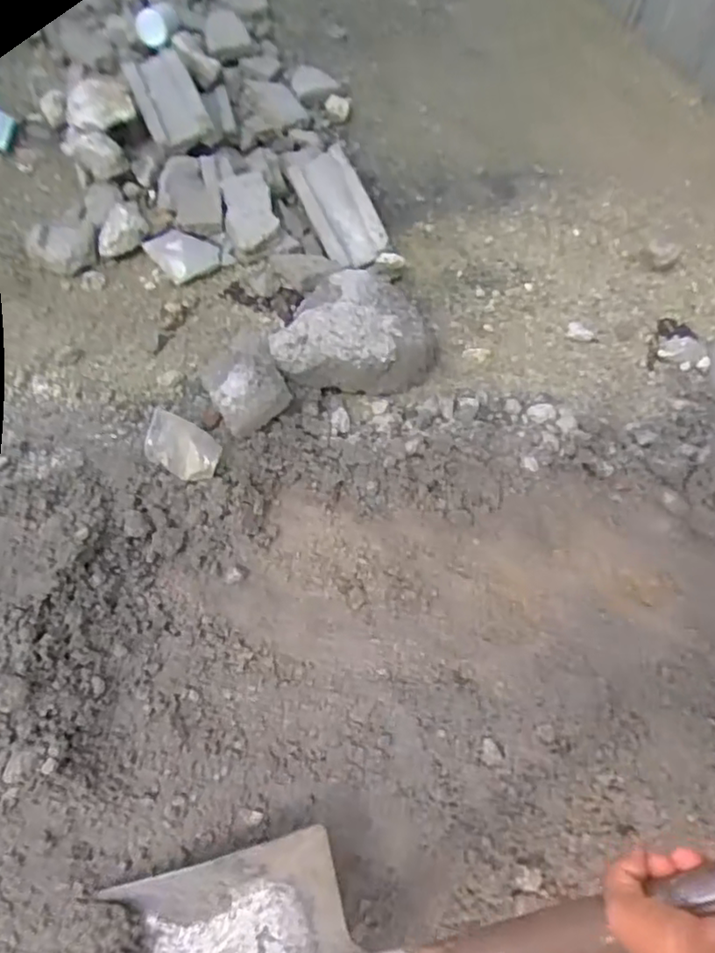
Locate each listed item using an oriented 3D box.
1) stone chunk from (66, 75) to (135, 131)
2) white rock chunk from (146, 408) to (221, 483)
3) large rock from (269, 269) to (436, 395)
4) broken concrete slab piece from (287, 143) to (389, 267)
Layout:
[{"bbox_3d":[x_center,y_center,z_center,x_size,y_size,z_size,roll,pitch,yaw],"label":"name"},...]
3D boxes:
[{"bbox_3d":[-0.399,-0.578,0.998,0.099,0.053,0.058,-25,66,-16],"label":"stone chunk"},{"bbox_3d":[-0.211,-0.037,0.775,0.087,0.038,0.062,21,62,7],"label":"white rock chunk"},{"bbox_3d":[-0.005,-0.203,0.882,0.217,0.098,0.172,0,62,-4],"label":"large rock"},{"bbox_3d":[-0.031,-0.426,1.017,0.096,0.033,0.218,-30,79,9],"label":"broken concrete slab piece"}]

